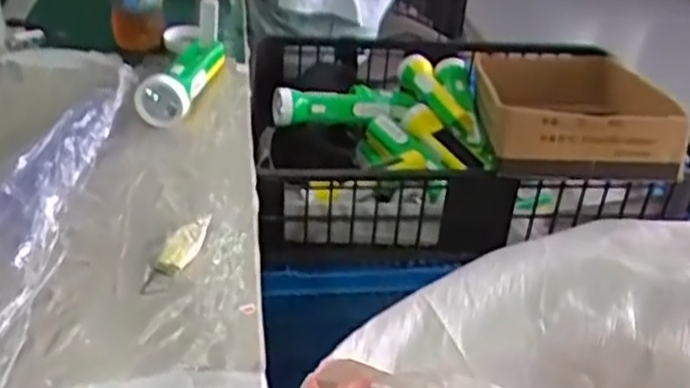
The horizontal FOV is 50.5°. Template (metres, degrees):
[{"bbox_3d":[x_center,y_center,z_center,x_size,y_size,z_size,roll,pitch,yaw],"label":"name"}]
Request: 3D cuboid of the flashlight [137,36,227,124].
[{"bbox_3d":[-0.176,-0.129,0.797,0.058,0.052,0.154,8,35,6],"label":"flashlight"}]

